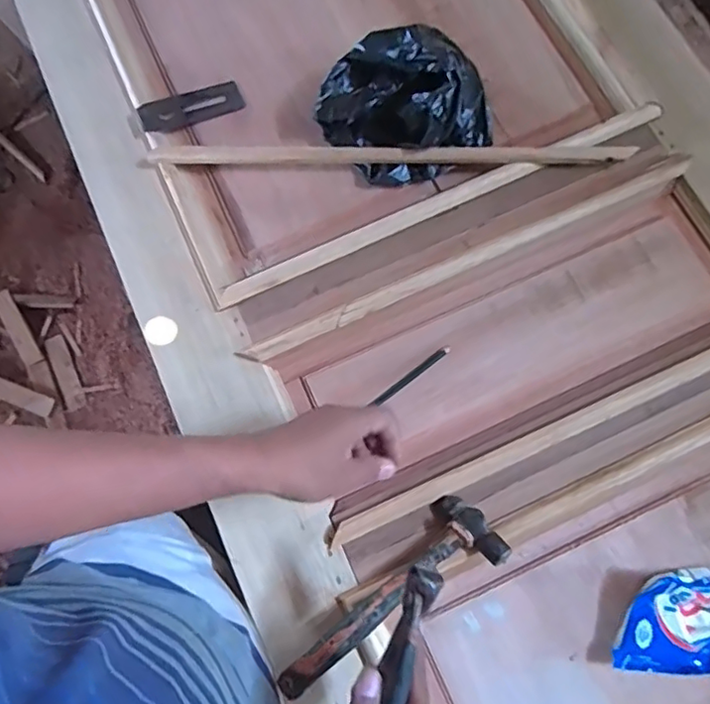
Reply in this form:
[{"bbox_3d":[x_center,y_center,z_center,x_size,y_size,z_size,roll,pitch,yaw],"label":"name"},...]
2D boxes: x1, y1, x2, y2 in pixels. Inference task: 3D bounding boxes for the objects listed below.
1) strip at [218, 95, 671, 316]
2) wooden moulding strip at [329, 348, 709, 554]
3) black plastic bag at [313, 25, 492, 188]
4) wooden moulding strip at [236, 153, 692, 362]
[{"bbox_3d":[0.108,-0.178,0.684,0.566,0.022,0.023,-24,75,-5],"label":"strip"},{"bbox_3d":[0.234,0.077,0.613,0.559,0.012,0.024,-24,75,-5],"label":"wooden moulding strip"},{"bbox_3d":[0.054,-0.285,0.673,0.191,0.105,0.144,-19,75,-4],"label":"black plastic bag"},{"bbox_3d":[0.138,-0.109,0.664,0.554,0.019,0.027,-24,75,-5],"label":"wooden moulding strip"}]

